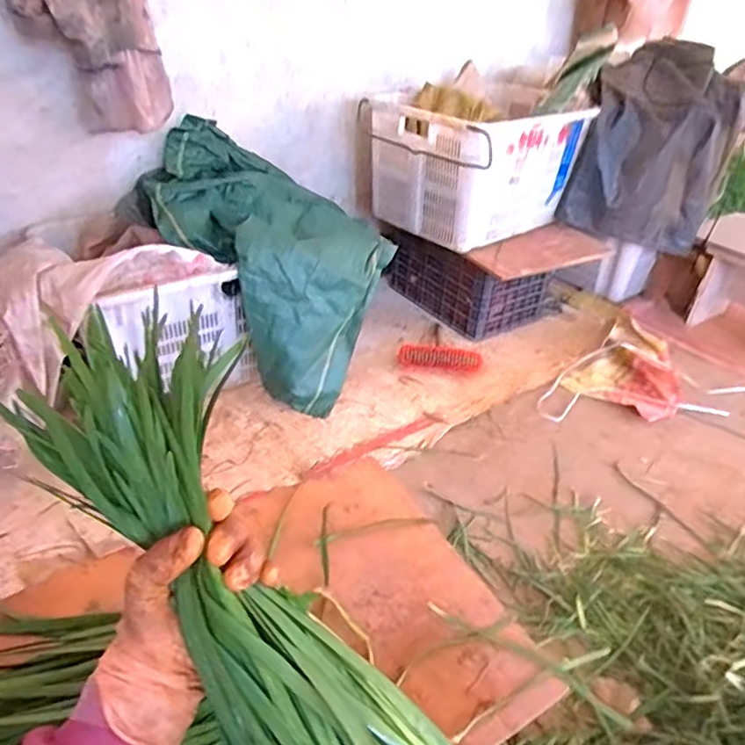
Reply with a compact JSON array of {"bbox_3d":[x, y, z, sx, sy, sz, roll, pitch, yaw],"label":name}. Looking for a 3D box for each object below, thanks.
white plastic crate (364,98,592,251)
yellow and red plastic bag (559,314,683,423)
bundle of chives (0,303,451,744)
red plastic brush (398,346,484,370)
[{"bbox_3d":[0.296,-0.619,1.747,0.517,0.333,0.443,-20,41,-30],"label":"white plastic crate"},{"bbox_3d":[0.735,-0.033,1.658,0.290,0.061,0.389,22,39,24],"label":"yellow and red plastic bag"},{"bbox_3d":[-0.074,0.143,0.363,0.107,0.075,0.380,-31,84,-33],"label":"bundle of chives"},{"bbox_3d":[0.190,-0.035,1.630,0.234,0.038,0.063,6,36,4],"label":"red plastic brush"}]

